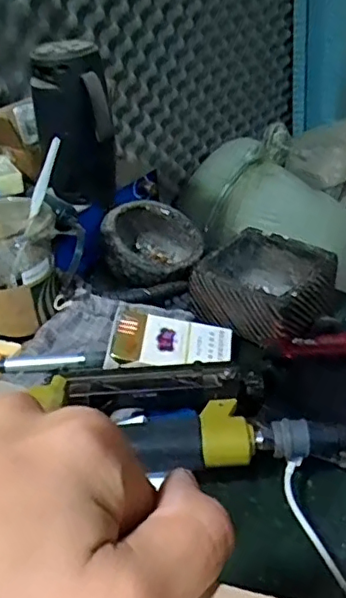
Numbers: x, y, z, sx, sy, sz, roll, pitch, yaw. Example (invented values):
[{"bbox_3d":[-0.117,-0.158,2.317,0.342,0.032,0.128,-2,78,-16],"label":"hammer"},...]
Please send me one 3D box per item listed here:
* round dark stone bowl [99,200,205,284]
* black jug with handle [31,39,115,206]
[{"bbox_3d":[-0.022,-0.062,0.627,0.104,0.048,0.104,-3,35,2],"label":"round dark stone bowl"},{"bbox_3d":[-0.096,-0.165,0.588,0.074,0.157,0.066,-10,35,-8],"label":"black jug with handle"}]

